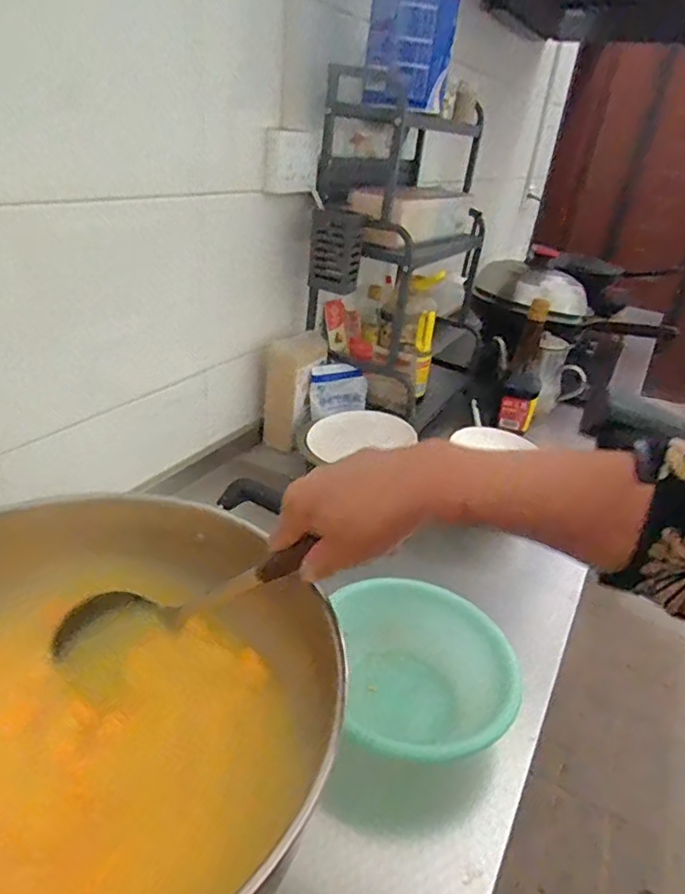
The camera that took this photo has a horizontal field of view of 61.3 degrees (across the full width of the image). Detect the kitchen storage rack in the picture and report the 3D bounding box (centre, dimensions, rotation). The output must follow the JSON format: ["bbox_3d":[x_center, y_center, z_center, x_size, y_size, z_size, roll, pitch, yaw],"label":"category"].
[{"bbox_3d":[0.125,-0.394,1.124,0.234,0.497,0.520,18,31,20],"label":"kitchen storage rack"}]

